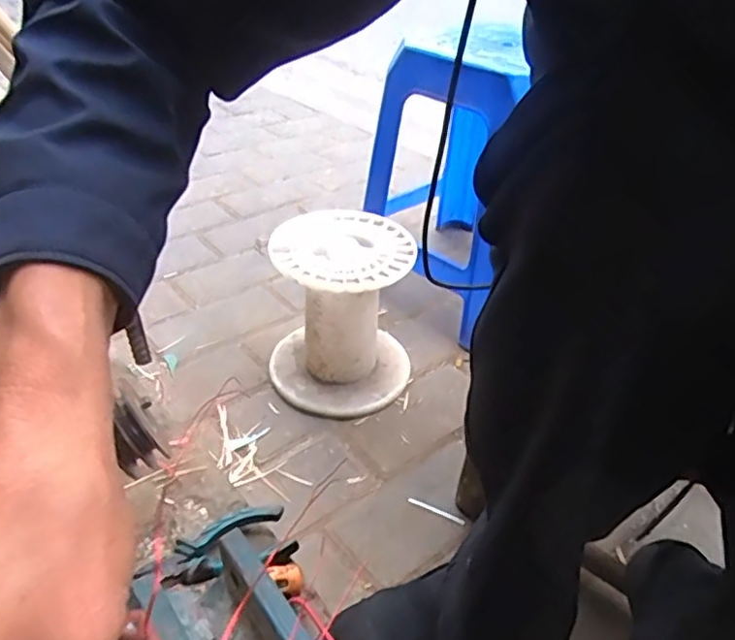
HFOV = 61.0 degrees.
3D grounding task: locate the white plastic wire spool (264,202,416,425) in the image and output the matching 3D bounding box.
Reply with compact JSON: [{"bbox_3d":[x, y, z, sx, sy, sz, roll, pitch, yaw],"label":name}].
[{"bbox_3d":[-0.039,-0.010,0.919,0.204,0.232,0.207,0,38,-3],"label":"white plastic wire spool"}]

